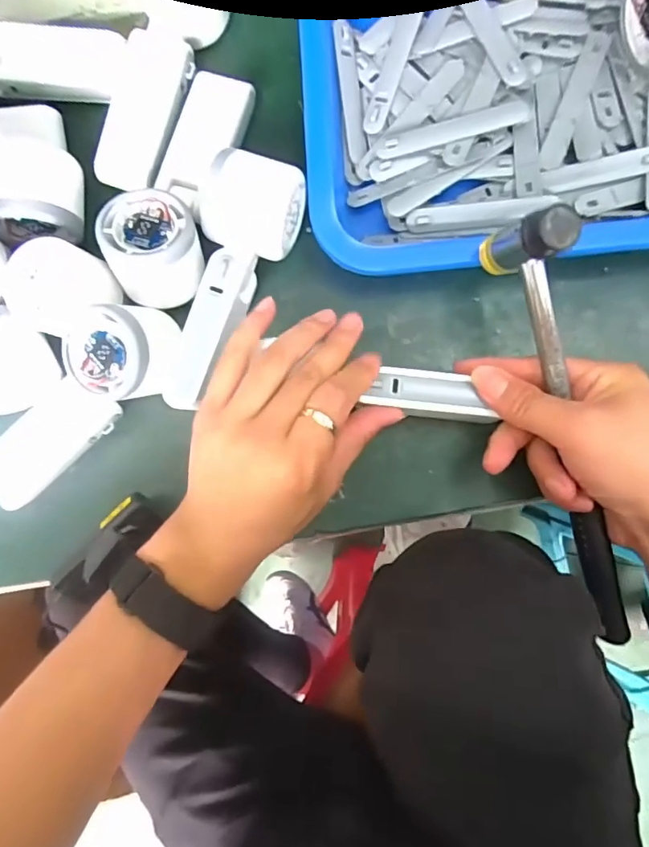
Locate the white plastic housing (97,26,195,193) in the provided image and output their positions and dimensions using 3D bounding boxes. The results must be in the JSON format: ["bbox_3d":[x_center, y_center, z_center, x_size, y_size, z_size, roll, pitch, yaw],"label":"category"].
[{"bbox_3d":[-0.124,-0.216,0.348,0.046,0.014,0.106,17,87,5],"label":"white plastic housing"}]

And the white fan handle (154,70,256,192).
[{"bbox_3d":[-0.080,-0.195,0.353,0.043,0.025,0.085,18,87,5],"label":"white fan handle"}]

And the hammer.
[{"bbox_3d":[0.136,0.011,0.281,0.029,0.054,0.244,-15,98,3],"label":"hammer"}]

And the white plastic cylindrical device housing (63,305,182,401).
[{"bbox_3d":[-0.120,-0.042,0.319,0.068,0.048,0.068,2,96,19],"label":"white plastic cylindrical device housing"}]

